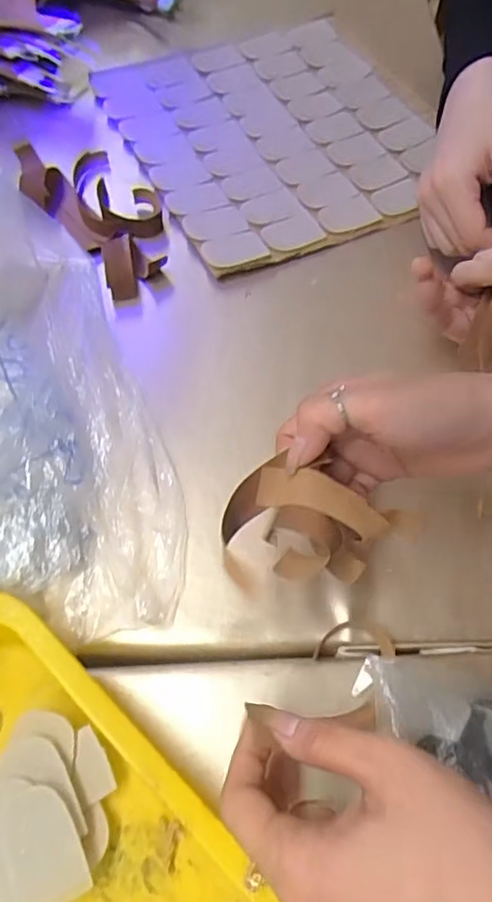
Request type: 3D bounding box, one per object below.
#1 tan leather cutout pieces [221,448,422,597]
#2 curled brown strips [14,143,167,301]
[{"bbox_3d":[0.030,0.043,0.286,0.081,0.047,0.052,27,65,10],"label":"tan leather cutout pieces"},{"bbox_3d":[-0.117,-0.198,0.469,0.081,0.022,0.165,-36,70,-18],"label":"curled brown strips"}]

